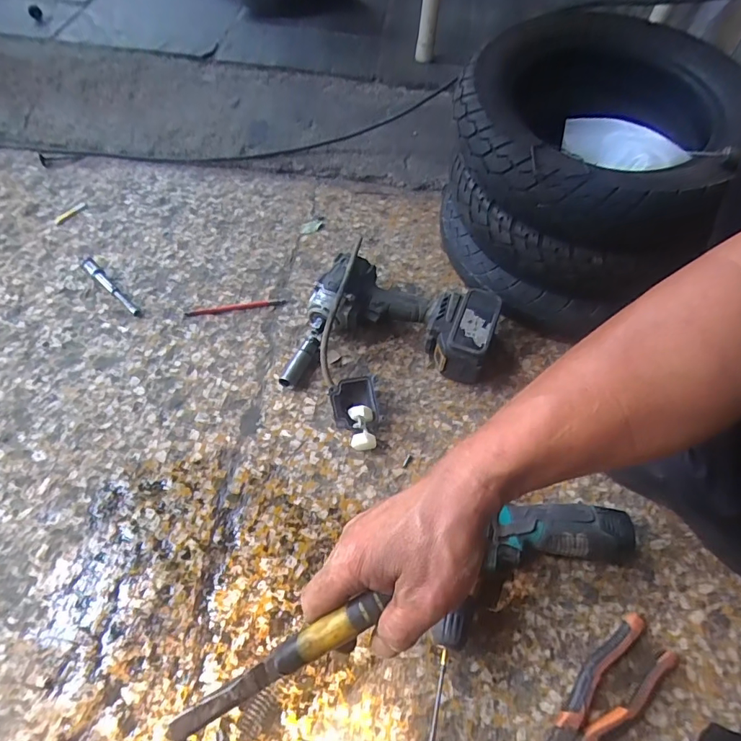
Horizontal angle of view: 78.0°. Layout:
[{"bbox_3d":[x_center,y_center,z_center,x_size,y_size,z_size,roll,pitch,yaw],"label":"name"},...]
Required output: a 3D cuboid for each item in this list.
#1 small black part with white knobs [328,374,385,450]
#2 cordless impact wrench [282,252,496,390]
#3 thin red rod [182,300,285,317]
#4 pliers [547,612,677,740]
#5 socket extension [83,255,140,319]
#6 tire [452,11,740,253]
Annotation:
[{"bbox_3d":[-0.011,0.054,0.572,0.069,0.048,0.089,-13,60,-11],"label":"small black part with white knobs"},{"bbox_3d":[0.034,-0.047,0.619,0.253,0.078,0.194,15,59,6],"label":"cordless impact wrench"},{"bbox_3d":[-0.199,-0.093,0.680,0.143,0.004,0.013,-10,60,-9],"label":"thin red rod"},{"bbox_3d":[0.209,0.315,0.433,0.197,0.020,0.055,-29,64,-19],"label":"pliers"},{"bbox_3d":[-0.387,-0.124,0.680,0.139,0.015,0.017,41,65,20],"label":"socket extension"},{"bbox_3d":[0.286,-0.322,0.590,0.326,0.119,0.343,24,60,11],"label":"tire"}]

